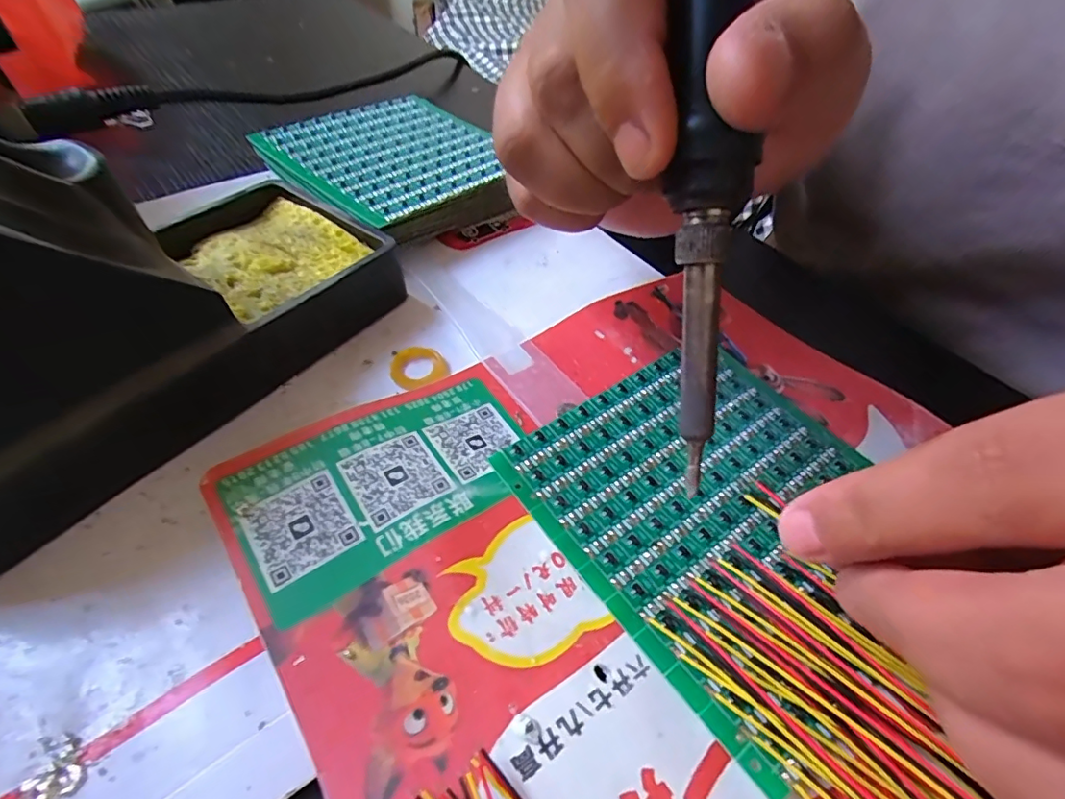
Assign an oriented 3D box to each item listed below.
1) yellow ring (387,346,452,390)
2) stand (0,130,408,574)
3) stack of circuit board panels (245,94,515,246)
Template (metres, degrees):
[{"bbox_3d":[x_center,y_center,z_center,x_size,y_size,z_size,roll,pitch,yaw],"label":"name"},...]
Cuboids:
[{"bbox_3d":[-0.039,-0.012,0.182,0.019,0.004,0.018,2,49,-2],"label":"yellow ring"},{"bbox_3d":[-0.117,-0.037,0.149,0.069,0.075,0.148,29,53,20],"label":"stand"},{"bbox_3d":[-0.062,-0.108,0.253,0.096,0.024,0.097,36,55,24],"label":"stack of circuit board panels"}]

